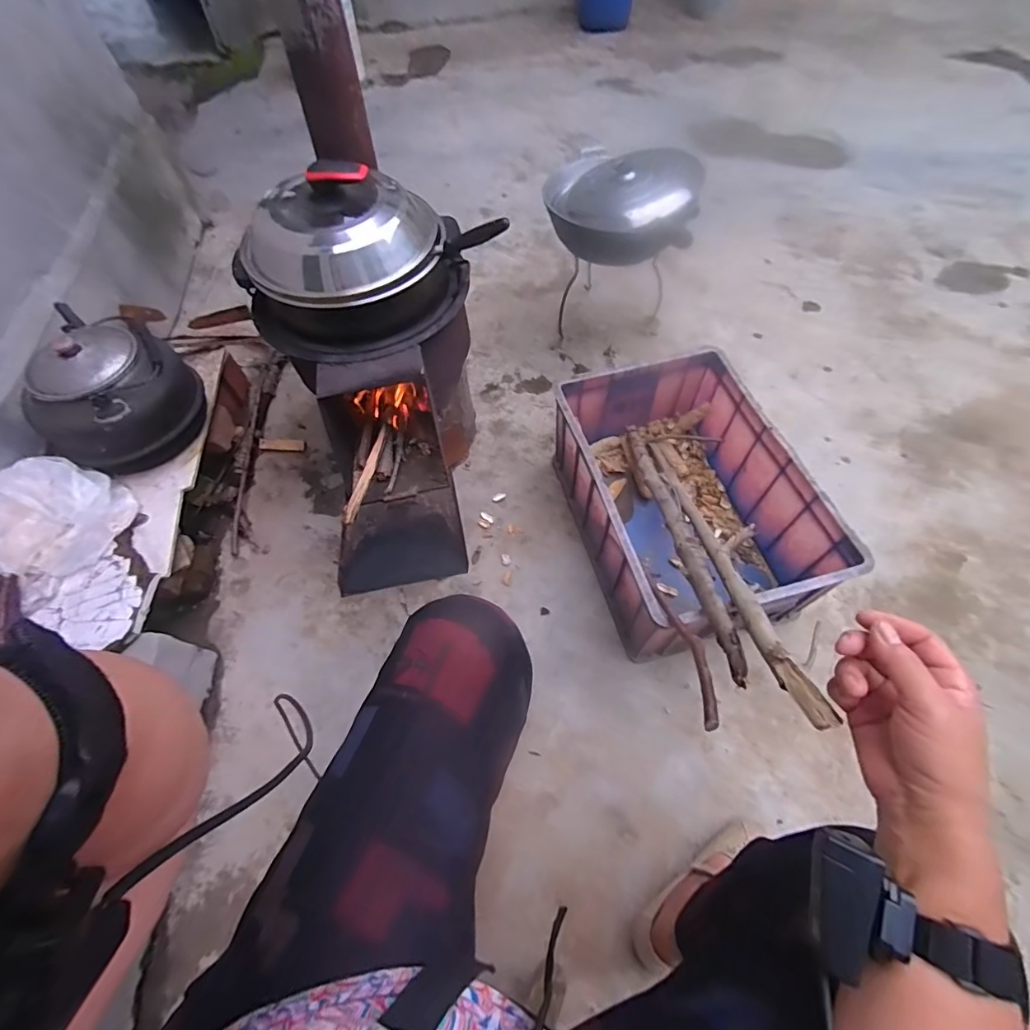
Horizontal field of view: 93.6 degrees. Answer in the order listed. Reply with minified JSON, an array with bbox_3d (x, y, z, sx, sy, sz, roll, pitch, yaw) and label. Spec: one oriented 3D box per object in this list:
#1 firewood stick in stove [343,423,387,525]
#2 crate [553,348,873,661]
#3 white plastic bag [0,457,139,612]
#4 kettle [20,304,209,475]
[{"bbox_3d":[-0.232,-0.076,0.775,0.020,0.016,0.257,-3,39,2],"label":"firewood stick in stove"},{"bbox_3d":[0.305,-0.029,0.903,0.353,0.246,0.505,-13,61,-4],"label":"crate"},{"bbox_3d":[-0.796,0.011,0.817,0.216,0.075,0.220,22,64,15],"label":"white plastic bag"},{"bbox_3d":[-0.746,-0.236,0.900,0.237,0.190,0.279,37,68,20],"label":"kettle"}]

